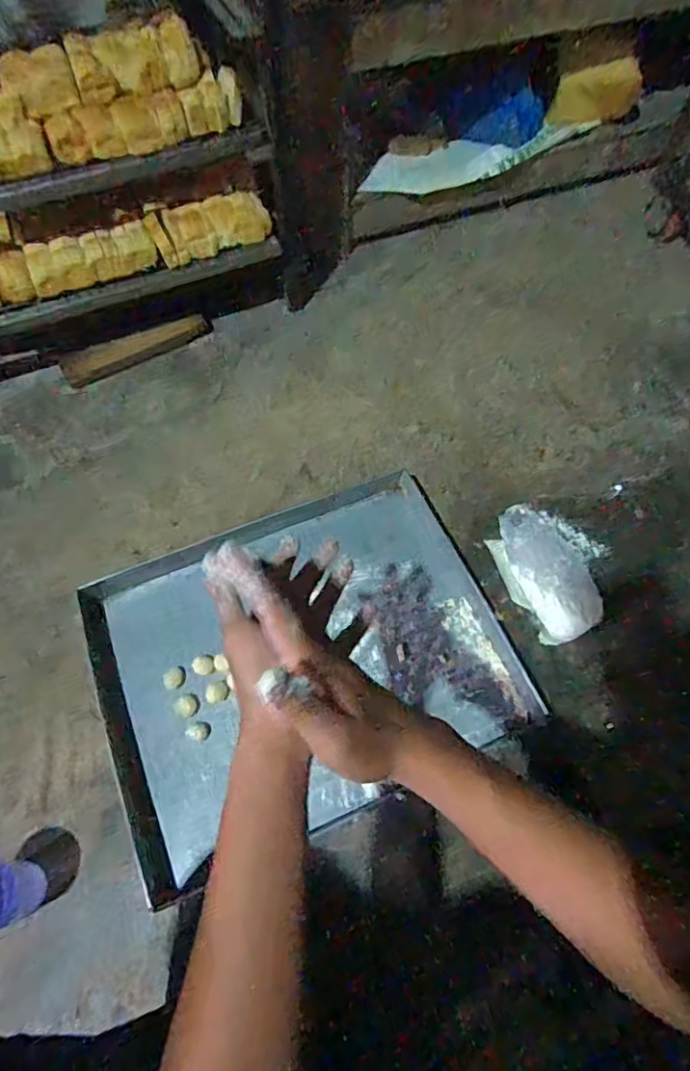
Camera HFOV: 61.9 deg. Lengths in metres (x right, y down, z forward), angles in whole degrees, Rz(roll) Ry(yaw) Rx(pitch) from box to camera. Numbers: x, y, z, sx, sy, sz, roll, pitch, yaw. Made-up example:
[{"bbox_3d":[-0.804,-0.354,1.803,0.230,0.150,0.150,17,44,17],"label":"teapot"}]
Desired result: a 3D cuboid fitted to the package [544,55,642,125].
[{"bbox_3d":[0.477,-0.843,1.101,0.163,0.090,0.030,-7,46,16],"label":"package"}]

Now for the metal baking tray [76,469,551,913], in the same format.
[{"bbox_3d":[-0.059,0.160,0.786,0.526,0.036,0.409,-22,65,-11],"label":"metal baking tray"}]

